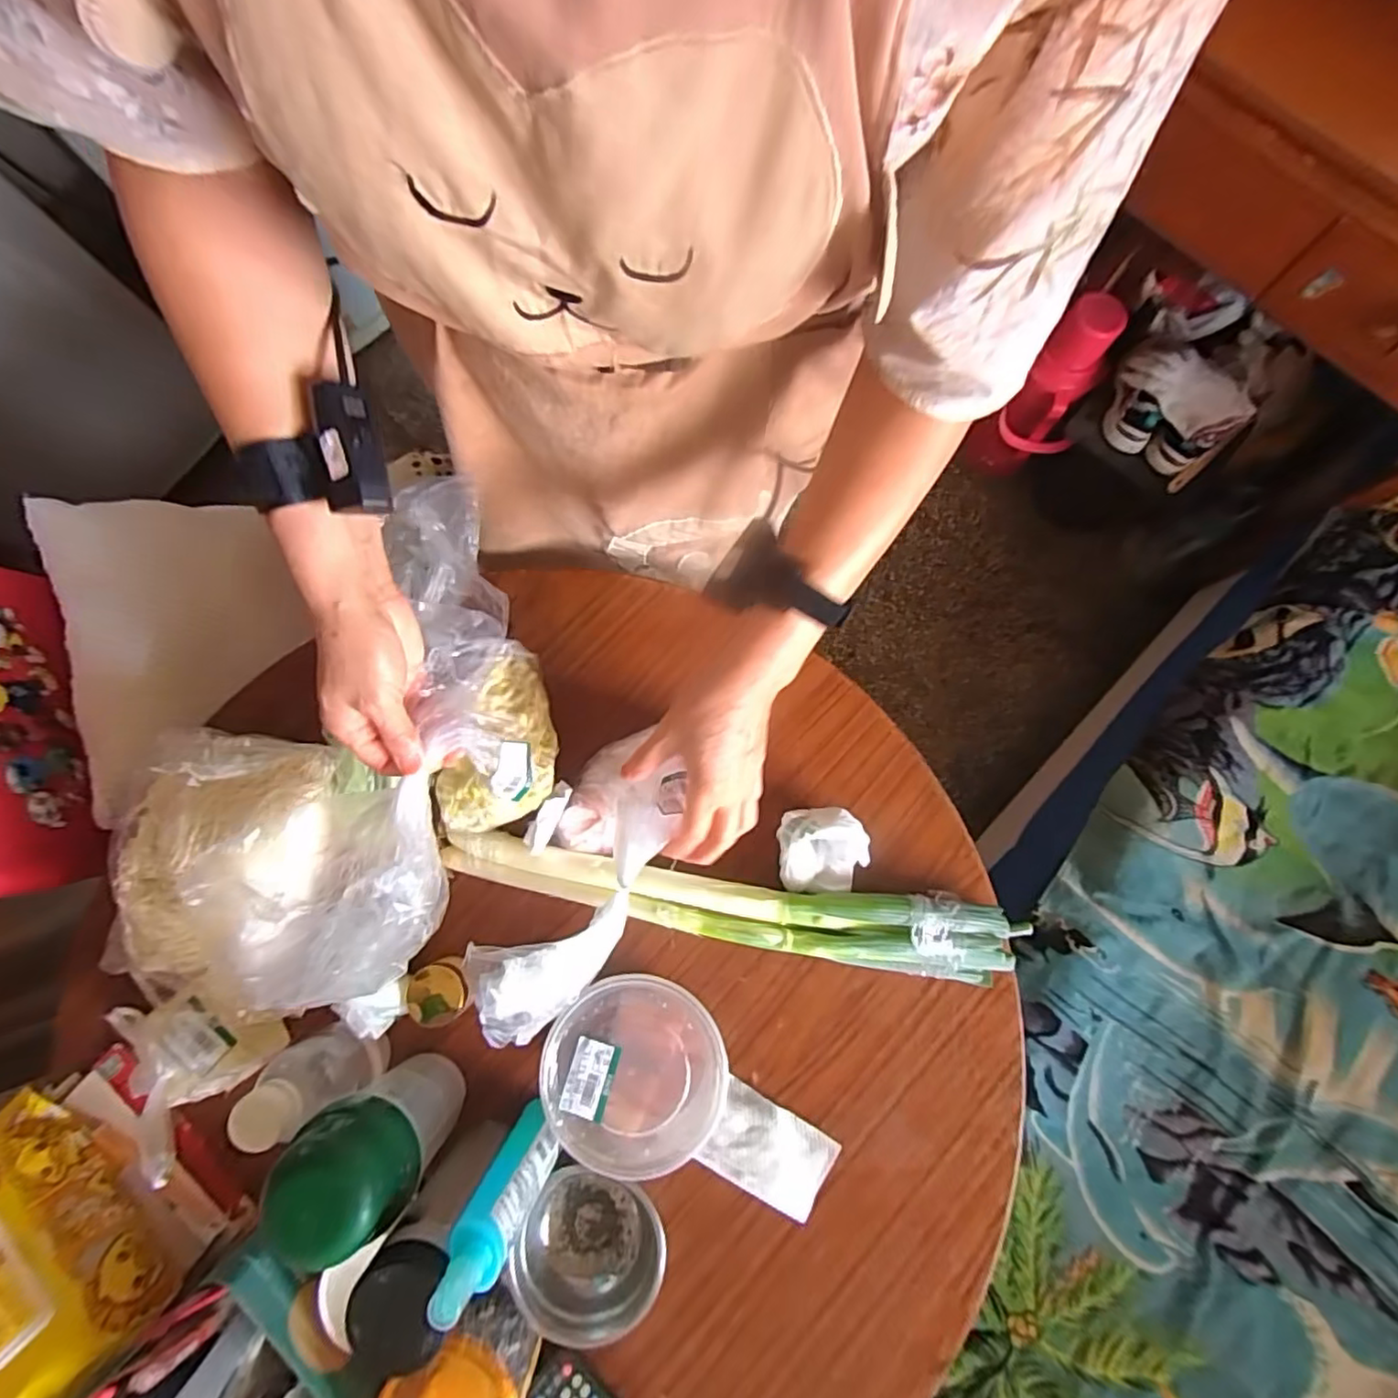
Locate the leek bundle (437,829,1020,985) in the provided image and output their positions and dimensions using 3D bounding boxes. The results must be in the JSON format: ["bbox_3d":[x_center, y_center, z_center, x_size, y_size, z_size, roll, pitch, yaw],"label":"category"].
[{"bbox_3d":[0.022,0.180,0.556,0.503,0.039,0.063,9,79,2],"label":"leek bundle"}]

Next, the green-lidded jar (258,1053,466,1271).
[{"bbox_3d":[-0.236,0.327,0.465,0.073,0.152,0.083,-39,81,-6],"label":"green-lidded jar"}]

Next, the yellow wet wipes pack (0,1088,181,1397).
[{"bbox_3d":[-0.532,0.441,0.498,0.215,0.075,0.115,38,82,7],"label":"yellow wet wipes pack"}]

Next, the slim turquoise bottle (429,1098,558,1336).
[{"bbox_3d":[-0.138,0.354,0.449,0.040,0.184,0.036,31,81,6],"label":"slim turquoise bottle"}]

